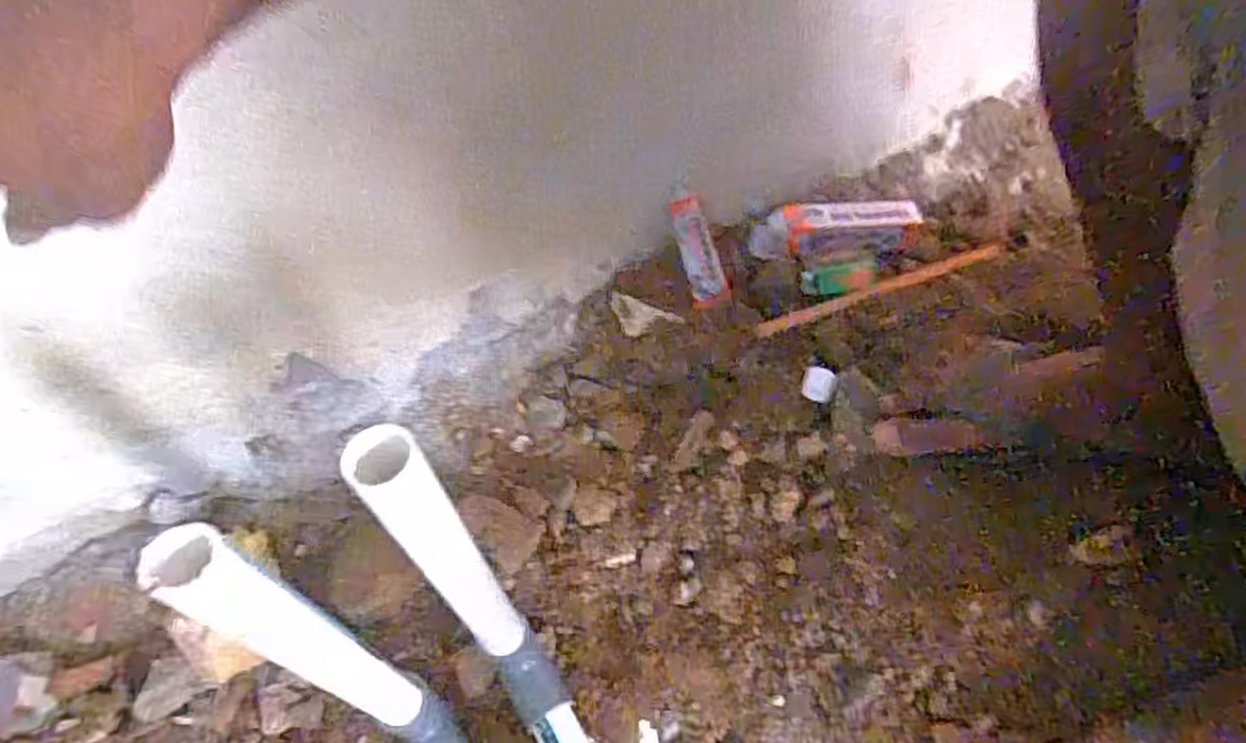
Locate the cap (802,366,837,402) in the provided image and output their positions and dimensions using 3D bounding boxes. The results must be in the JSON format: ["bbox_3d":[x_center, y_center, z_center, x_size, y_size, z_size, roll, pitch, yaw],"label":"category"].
[{"bbox_3d":[0.172,0.013,0.649,0.028,0.012,0.028,-3,73,10],"label":"cap"}]

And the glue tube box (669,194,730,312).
[{"bbox_3d":[0.075,-0.119,0.725,0.038,0.018,0.106,-21,98,-15],"label":"glue tube box"}]

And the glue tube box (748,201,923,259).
[{"bbox_3d":[0.219,-0.150,0.751,0.181,0.021,0.059,-5,55,-4],"label":"glue tube box"}]

